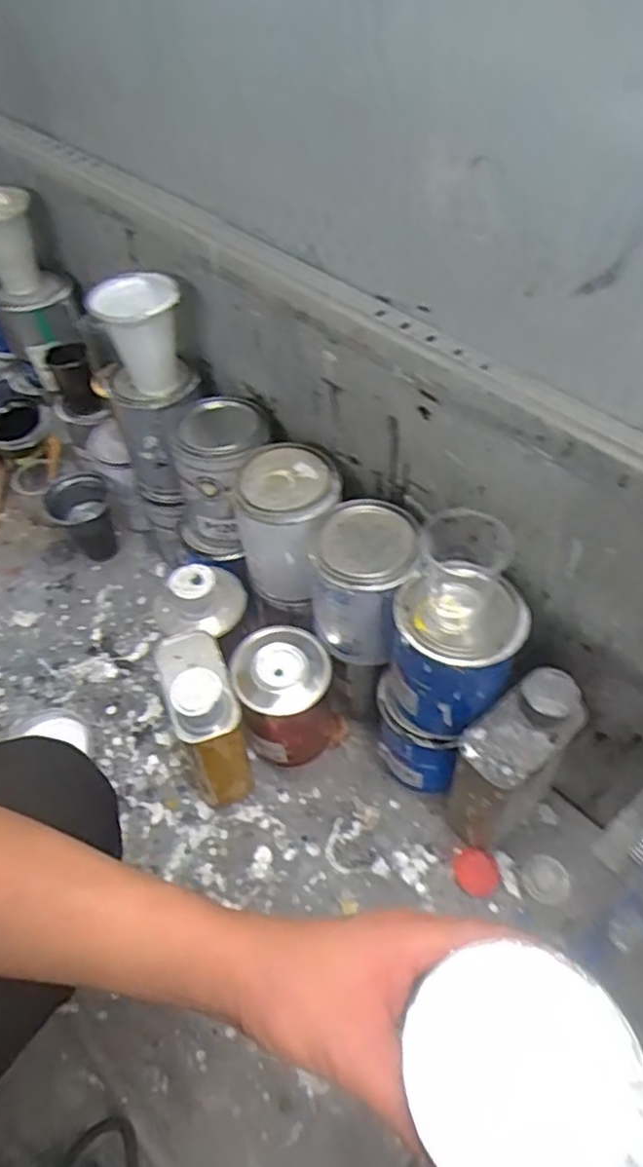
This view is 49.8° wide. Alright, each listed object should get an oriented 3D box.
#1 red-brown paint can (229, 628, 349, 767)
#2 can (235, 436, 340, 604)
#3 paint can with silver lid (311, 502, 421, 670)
[{"bbox_3d":[-0.033,0.126,0.748,0.103,0.145,0.095,-1,52,2],"label":"red-brown paint can"},{"bbox_3d":[-0.034,-0.061,0.739,0.103,0.134,0.116,-14,52,-8],"label":"can"},{"bbox_3d":[0.040,-0.001,0.681,0.100,0.131,0.111,-2,52,1],"label":"paint can with silver lid"}]

